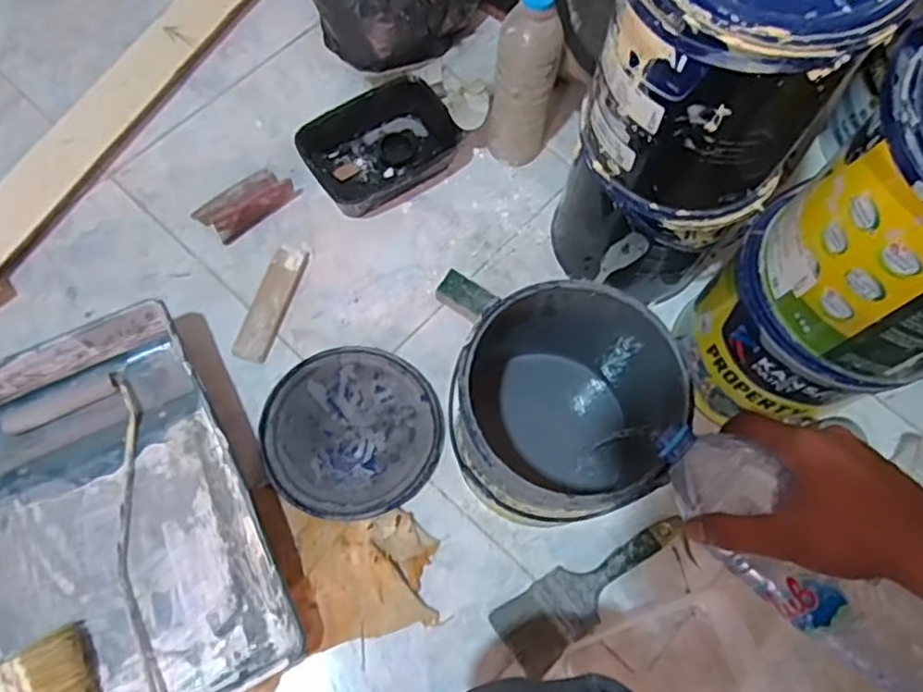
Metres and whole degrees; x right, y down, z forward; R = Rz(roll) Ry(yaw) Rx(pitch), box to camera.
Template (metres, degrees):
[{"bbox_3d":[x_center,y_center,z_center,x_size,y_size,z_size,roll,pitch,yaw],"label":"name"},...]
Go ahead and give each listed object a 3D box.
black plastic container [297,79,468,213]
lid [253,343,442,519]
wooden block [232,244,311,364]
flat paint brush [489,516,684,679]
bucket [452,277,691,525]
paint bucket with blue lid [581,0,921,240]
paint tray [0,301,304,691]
[{"bbox_3d":[-0.092,-0.235,0.788,0.179,0.050,0.125,-29,72,-13],"label":"black plastic container"},{"bbox_3d":[-0.112,0.084,0.684,0.173,0.010,0.177,1,69,-2],"label":"lid"},{"bbox_3d":[-0.206,-0.052,0.732,0.040,0.015,0.144,18,69,5],"label":"wooden block"},{"bbox_3d":[0.129,0.225,0.638,0.204,0.026,0.064,-31,73,-13],"label":"flat paint brush"},{"bbox_3d":[0.087,0.063,0.606,0.177,0.179,0.183,1,69,-2],"label":"bucket"},{"bbox_3d":[0.191,-0.219,0.509,0.176,0.218,0.173,1,70,-3],"label":"paint bucket with blue lid"},{"bbox_3d":[-0.334,0.170,0.612,0.284,0.067,0.365,-26,72,-12],"label":"paint tray"}]

